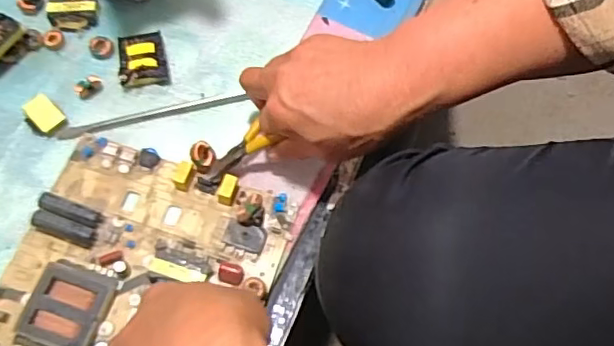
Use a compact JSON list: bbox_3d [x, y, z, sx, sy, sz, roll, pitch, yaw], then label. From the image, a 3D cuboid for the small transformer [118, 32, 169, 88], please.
[{"bbox_3d":[-0.137,-0.095,0.485,0.036,0.015,0.047,-13,66,-6],"label":"small transformer"}]

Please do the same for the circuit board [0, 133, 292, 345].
[{"bbox_3d":[-0.119,0.068,0.414,0.183,0.020,0.185,12,66,5],"label":"circuit board"}]

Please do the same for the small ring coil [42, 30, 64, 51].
[{"bbox_3d":[-0.217,-0.114,0.497,0.017,0.007,0.017,0,66,-1],"label":"small ring coil"}]

